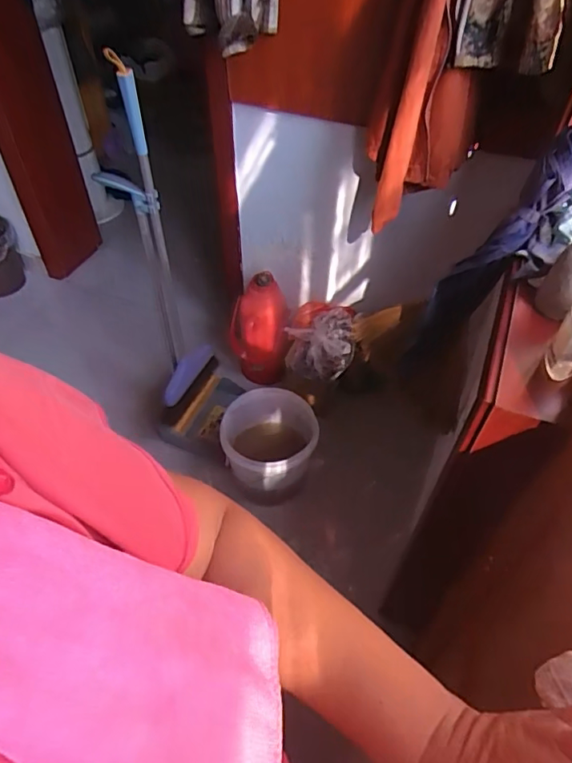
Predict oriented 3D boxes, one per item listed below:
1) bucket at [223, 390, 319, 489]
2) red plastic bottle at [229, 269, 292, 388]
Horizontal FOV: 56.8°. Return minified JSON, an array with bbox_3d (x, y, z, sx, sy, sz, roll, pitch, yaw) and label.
[{"bbox_3d":[-0.030,0.181,1.508,0.252,0.205,0.251,0,50,0],"label":"bucket"},{"bbox_3d":[-0.088,-0.160,1.717,0.192,0.341,0.173,-2,50,-2],"label":"red plastic bottle"}]

